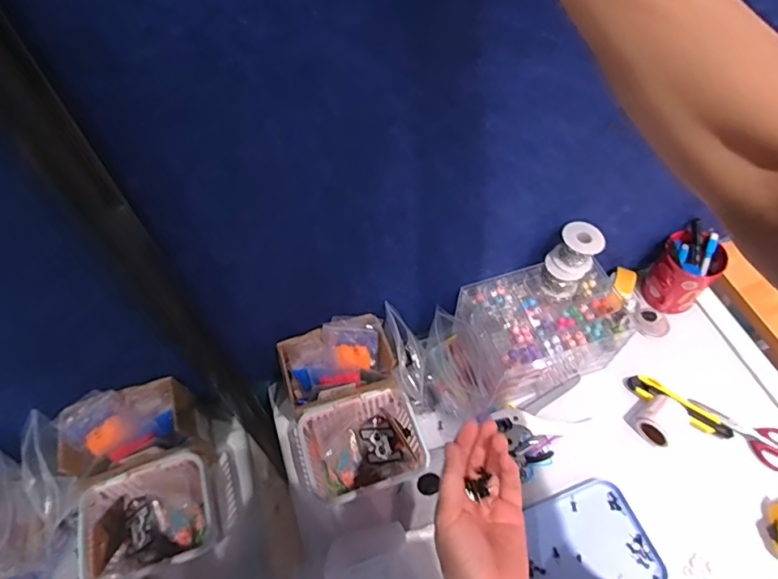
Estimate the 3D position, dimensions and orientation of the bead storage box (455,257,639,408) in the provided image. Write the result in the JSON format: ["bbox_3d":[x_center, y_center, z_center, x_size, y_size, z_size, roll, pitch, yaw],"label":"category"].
[{"bbox_3d":[0.232,0.063,0.797,0.219,0.145,0.158,-19,59,-12],"label":"bead storage box"}]

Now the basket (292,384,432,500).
[{"bbox_3d":[-0.041,0.224,0.723,0.169,0.087,0.128,-16,59,-10],"label":"basket"}]

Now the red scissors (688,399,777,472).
[{"bbox_3d":[0.526,0.209,0.768,0.150,0.006,0.064,29,62,18],"label":"red scissors"}]

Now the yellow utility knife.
[{"bbox_3d":[0.443,0.175,0.785,0.154,0.022,0.038,33,63,19],"label":"yellow utility knife"}]

